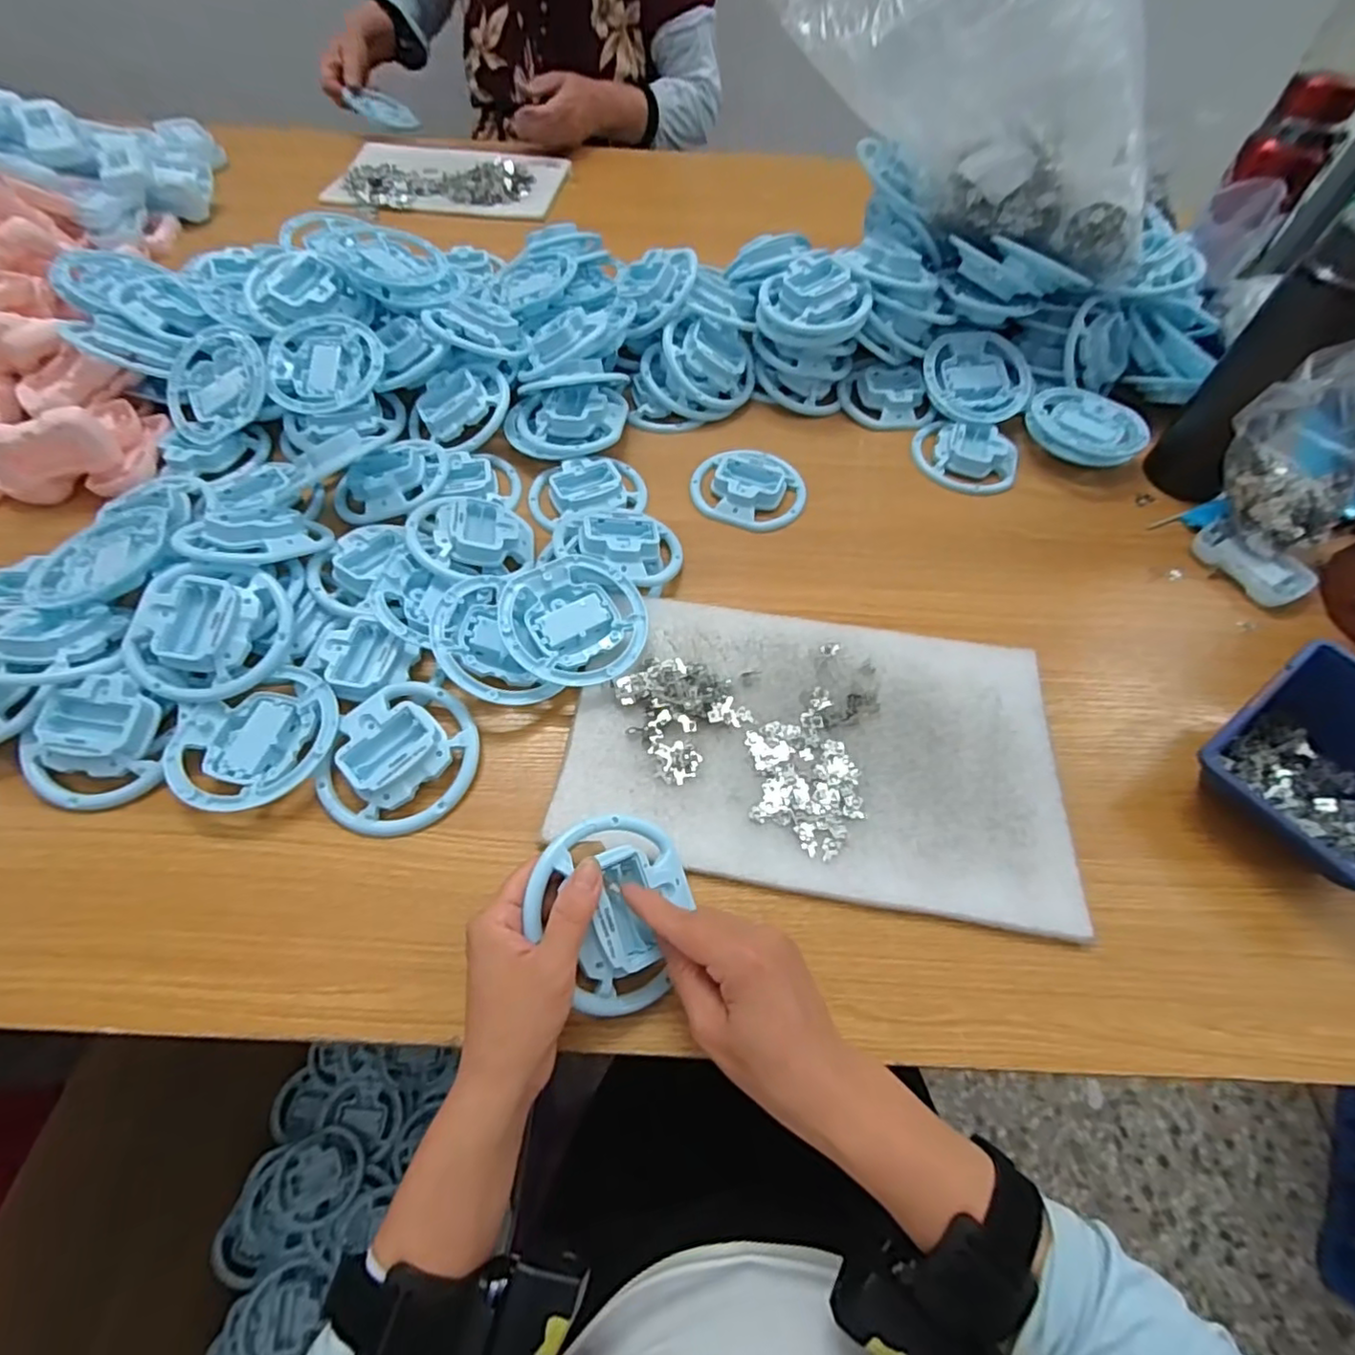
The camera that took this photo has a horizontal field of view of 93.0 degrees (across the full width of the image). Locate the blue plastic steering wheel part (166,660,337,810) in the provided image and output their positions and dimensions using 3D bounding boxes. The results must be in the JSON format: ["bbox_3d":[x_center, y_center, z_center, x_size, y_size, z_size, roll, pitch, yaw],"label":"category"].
[{"bbox_3d":[-0.280,0.043,0.433,0.102,0.021,0.090,-29,65,-19],"label":"blue plastic steering wheel part"}]

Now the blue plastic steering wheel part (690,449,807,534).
[{"bbox_3d":[0.066,-0.176,0.585,0.103,0.017,0.091,0,59,-3],"label":"blue plastic steering wheel part"}]

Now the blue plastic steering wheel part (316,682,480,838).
[{"bbox_3d":[-0.183,0.051,0.426,0.092,0.027,0.102,10,59,3],"label":"blue plastic steering wheel part"}]

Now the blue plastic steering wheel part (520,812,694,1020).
[{"bbox_3d":[-0.035,0.131,0.357,0.093,0.031,0.100,-7,66,-29],"label":"blue plastic steering wheel part"}]

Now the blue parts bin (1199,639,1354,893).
[{"bbox_3d":[0.424,0.066,0.420,0.131,0.072,0.123,-31,65,-19],"label":"blue parts bin"}]

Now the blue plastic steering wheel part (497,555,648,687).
[{"bbox_3d":[-0.075,-0.044,0.469,0.101,0.024,0.100,-9,60,-8],"label":"blue plastic steering wheel part"}]

